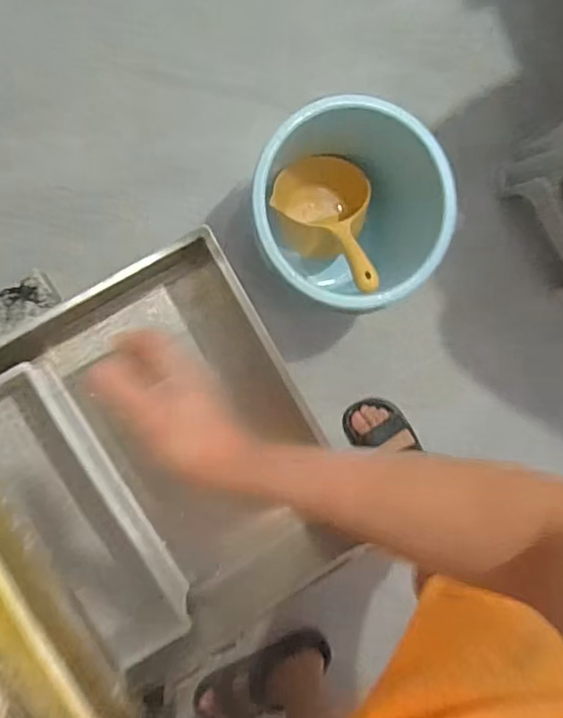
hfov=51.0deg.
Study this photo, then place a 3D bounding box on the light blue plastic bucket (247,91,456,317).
[{"bbox_3d":[0.107,-0.248,1.029,0.333,0.262,0.316,-1,94,-9],"label":"light blue plastic bucket"}]

